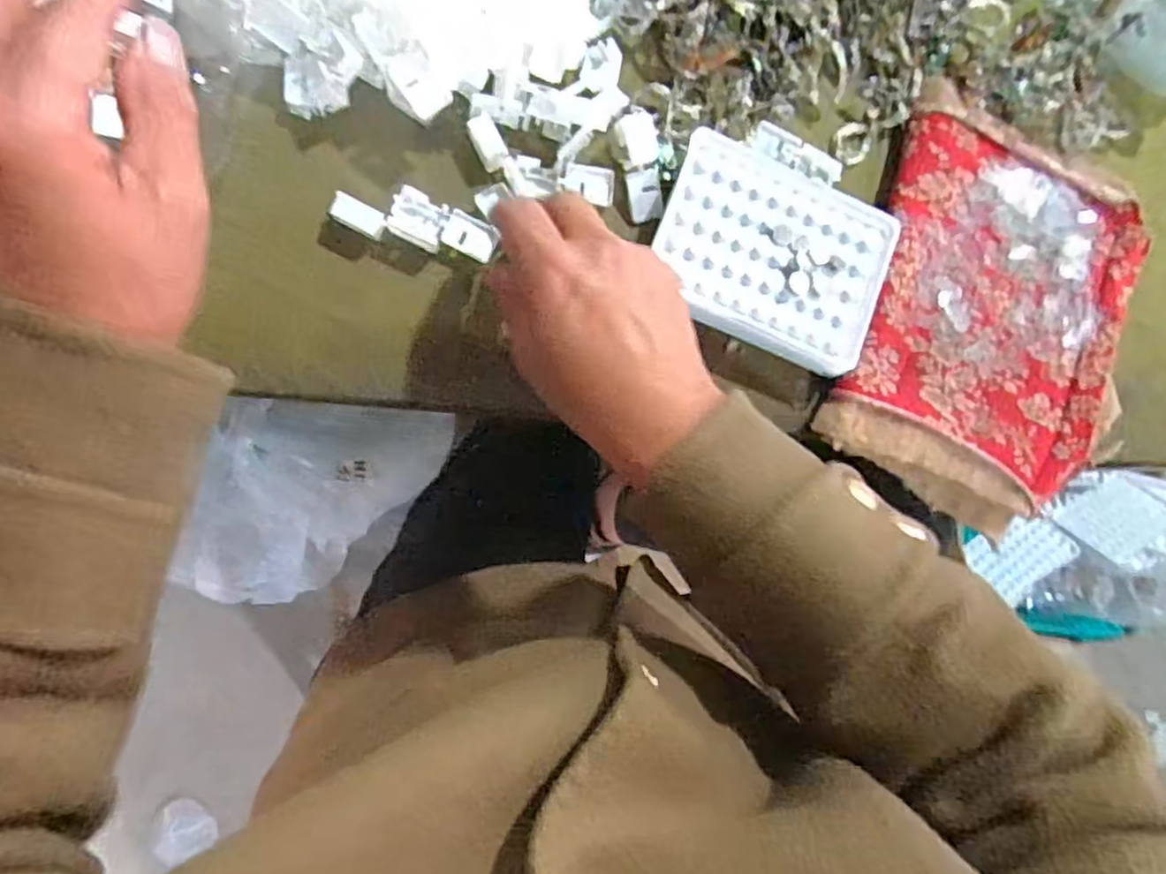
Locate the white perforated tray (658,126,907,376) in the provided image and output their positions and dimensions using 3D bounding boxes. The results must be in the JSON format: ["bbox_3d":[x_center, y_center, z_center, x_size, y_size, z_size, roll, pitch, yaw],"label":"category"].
[{"bbox_3d":[0.106,-0.103,0.385,0.128,0.015,0.102,21,83,-9],"label":"white perforated tray"}]

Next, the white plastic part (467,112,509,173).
[{"bbox_3d":[-0.051,-0.158,0.371,0.013,0.015,0.025,-27,92,-11],"label":"white plastic part"}]

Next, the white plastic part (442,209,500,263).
[{"bbox_3d":[-0.060,-0.107,0.368,0.028,0.004,0.020,25,83,-6],"label":"white plastic part"}]

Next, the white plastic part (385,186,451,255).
[{"bbox_3d":[-0.087,-0.115,0.364,0.028,0.008,0.026,20,83,-9],"label":"white plastic part"}]

